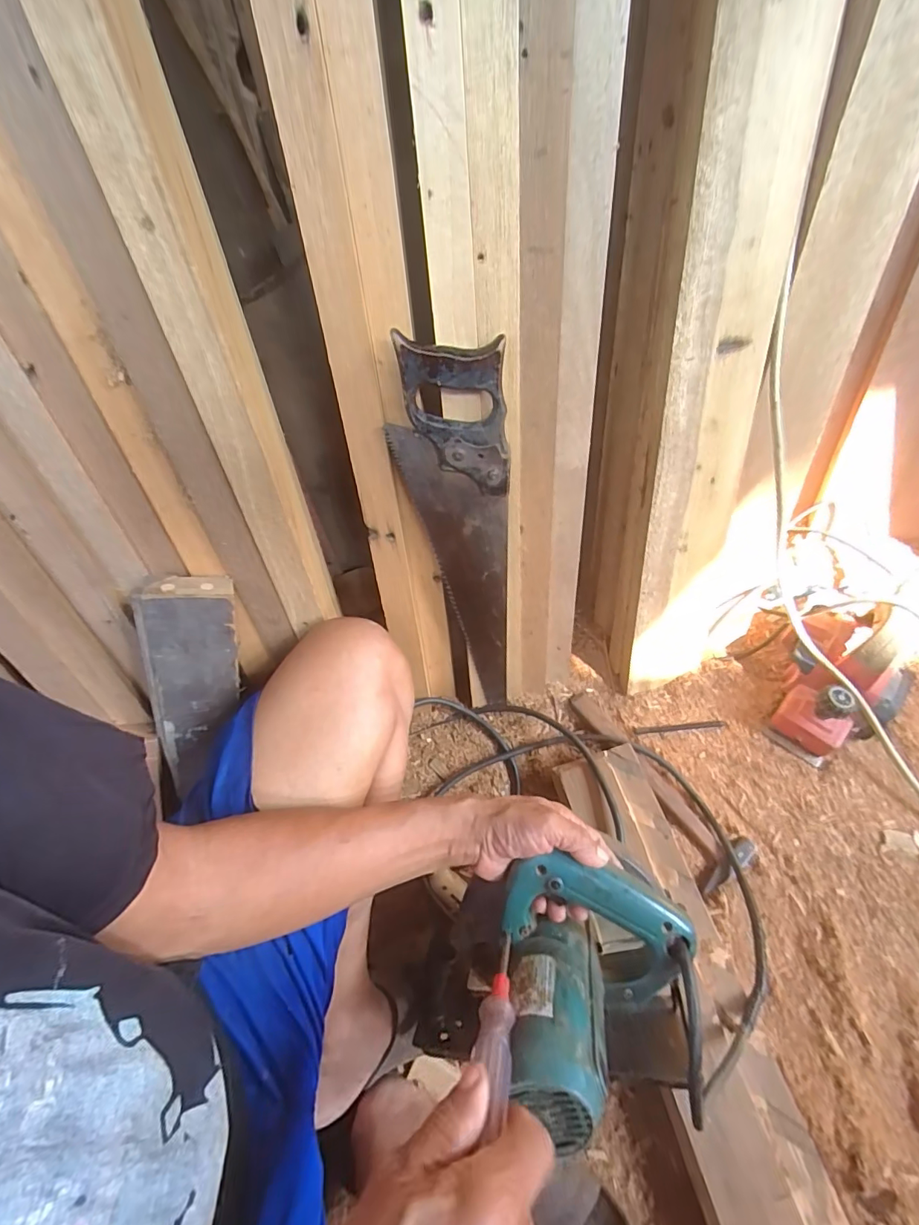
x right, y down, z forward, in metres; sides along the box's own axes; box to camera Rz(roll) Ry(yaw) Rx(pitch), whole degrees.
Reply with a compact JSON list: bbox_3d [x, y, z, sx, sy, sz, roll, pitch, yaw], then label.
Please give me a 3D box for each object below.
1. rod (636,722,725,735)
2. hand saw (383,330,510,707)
[{"bbox_3d":[0.324,0.169,0.701,0.136,0.014,0.011,-7,57,-1],"label":"rod"},{"bbox_3d":[0.006,-0.049,0.546,0.103,0.466,0.019,-4,43,4],"label":"hand saw"}]

